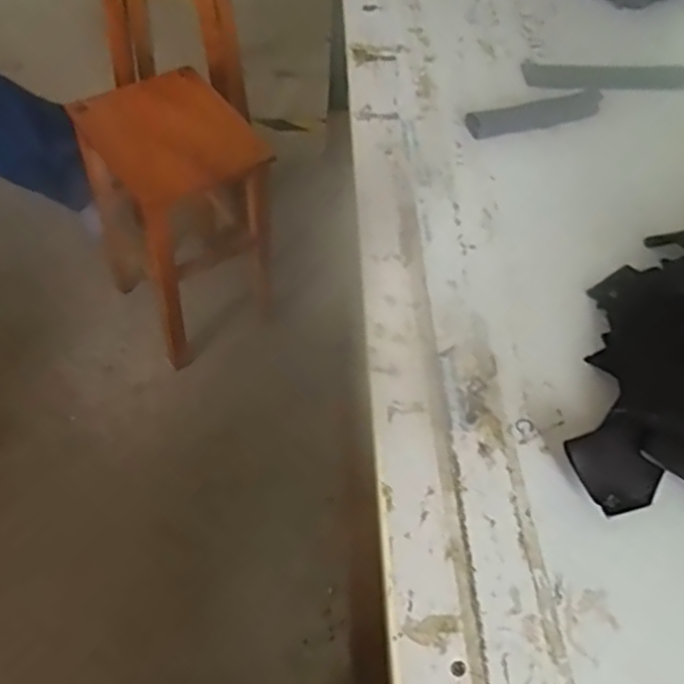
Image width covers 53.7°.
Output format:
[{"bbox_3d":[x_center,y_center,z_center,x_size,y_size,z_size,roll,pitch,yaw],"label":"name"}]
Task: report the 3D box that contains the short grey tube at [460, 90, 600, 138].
[{"bbox_3d":[0.193,-0.227,0.675,0.143,0.021,0.033,-13,54,-14],"label":"short grey tube"}]

